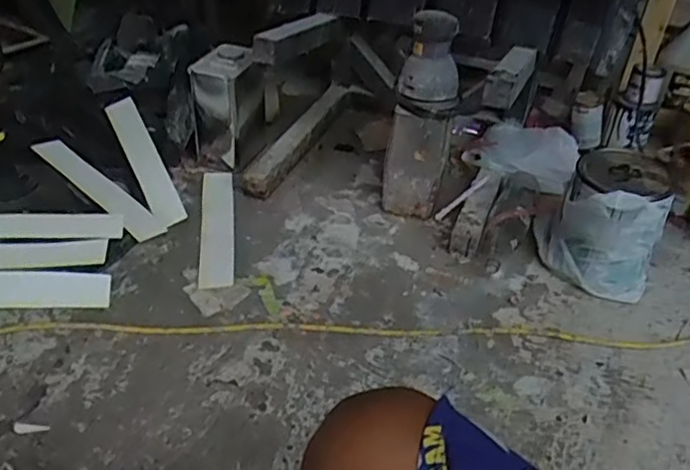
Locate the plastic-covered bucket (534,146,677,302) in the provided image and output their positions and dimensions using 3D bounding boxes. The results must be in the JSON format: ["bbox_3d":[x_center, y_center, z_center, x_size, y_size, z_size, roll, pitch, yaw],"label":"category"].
[{"bbox_3d":[0.460,-0.019,1.114,0.190,0.230,0.170,7,39,5],"label":"plastic-covered bucket"}]

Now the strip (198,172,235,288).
[{"bbox_3d":[-0.257,-0.023,1.246,0.066,0.011,0.347,-9,42,-3],"label":"strip"}]

